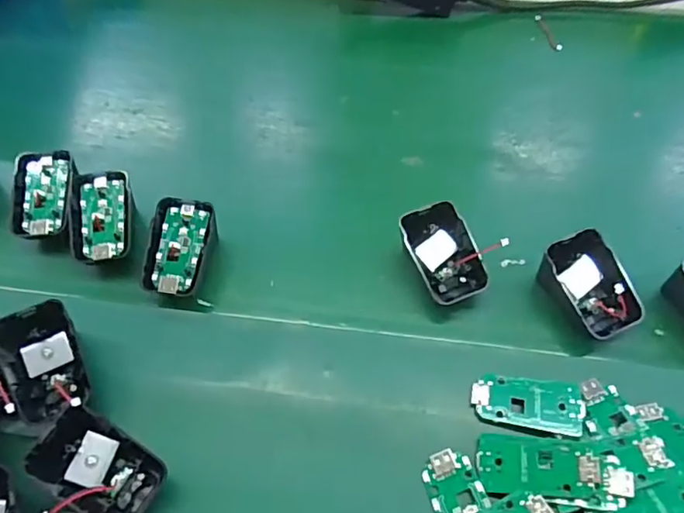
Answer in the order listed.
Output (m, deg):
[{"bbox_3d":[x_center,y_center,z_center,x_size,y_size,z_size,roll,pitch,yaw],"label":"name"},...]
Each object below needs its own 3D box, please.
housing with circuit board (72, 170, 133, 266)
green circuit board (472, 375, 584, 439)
[{"bbox_3d":[-0.179,-0.028,0.415,0.042,0.022,0.069,-6,73,-6],"label":"housing with circuit board"},{"bbox_3d":[0.112,0.089,0.333,0.064,0.005,0.029,7,58,9],"label":"green circuit board"}]

